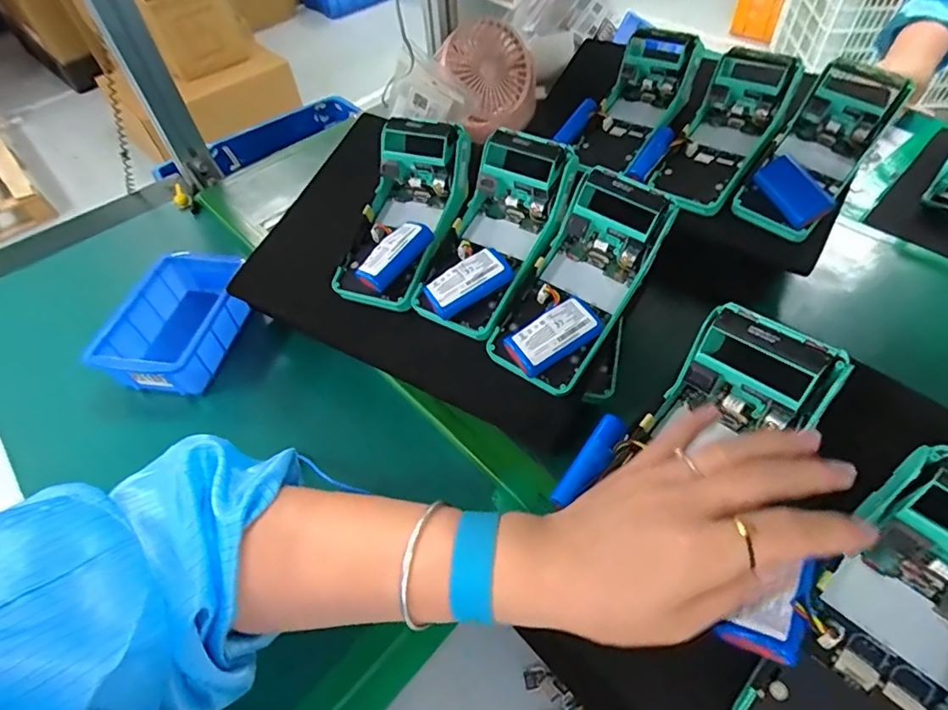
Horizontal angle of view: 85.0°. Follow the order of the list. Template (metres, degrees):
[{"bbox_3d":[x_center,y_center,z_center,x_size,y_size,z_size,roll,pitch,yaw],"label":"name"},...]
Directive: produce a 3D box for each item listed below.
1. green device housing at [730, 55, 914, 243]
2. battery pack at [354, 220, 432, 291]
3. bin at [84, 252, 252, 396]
[{"bbox_3d":[0.317,-0.185,0.483,0.078,0.059,0.165,35,85,26],"label":"green device housing"},{"bbox_3d":[-0.066,-0.083,0.427,0.031,0.015,0.069,37,77,27],"label":"battery pack"},{"bbox_3d":[-0.284,-0.031,0.505,0.100,0.059,0.151,4,52,6],"label":"bin"}]

